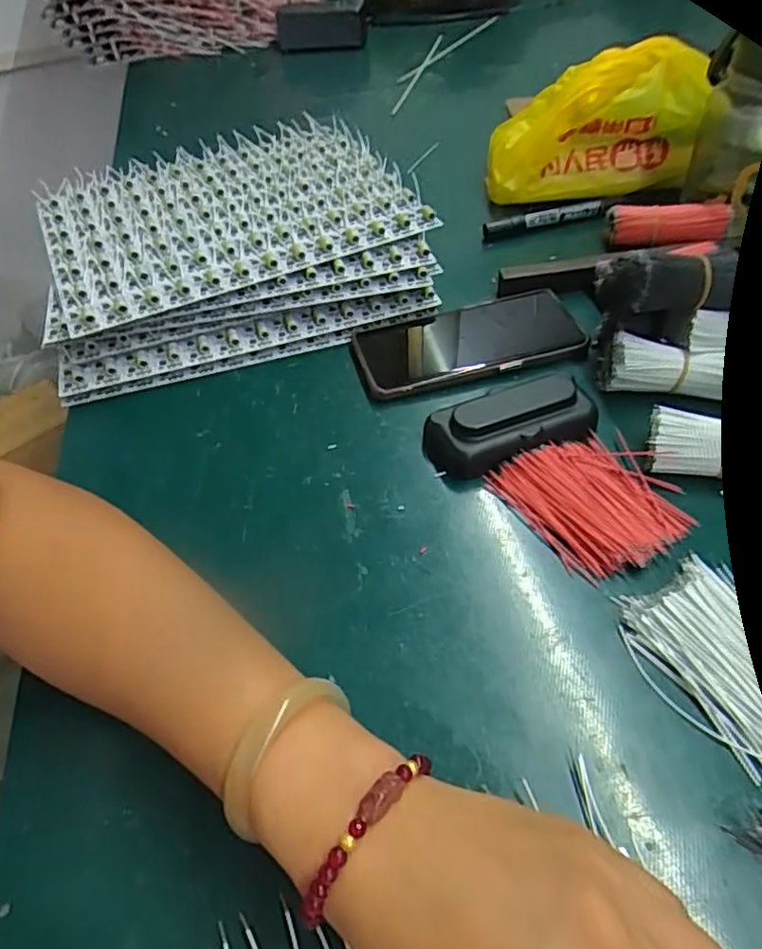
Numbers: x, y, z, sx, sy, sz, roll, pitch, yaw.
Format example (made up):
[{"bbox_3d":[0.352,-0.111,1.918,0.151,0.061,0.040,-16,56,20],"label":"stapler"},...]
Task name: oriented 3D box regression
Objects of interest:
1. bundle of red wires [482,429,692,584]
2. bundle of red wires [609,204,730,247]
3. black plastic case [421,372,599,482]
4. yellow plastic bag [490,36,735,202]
[{"bbox_3d":[0.124,0.013,0.358,0.081,0.014,0.093,-25,52,-17],"label":"bundle of red wires"},{"bbox_3d":[0.236,-0.206,0.506,0.088,0.023,0.031,10,51,13],"label":"bundle of red wires"},{"bbox_3d":[0.082,-0.030,0.387,0.104,0.031,0.041,-16,50,-9],"label":"black plastic case"},{"bbox_3d":[0.191,-0.313,0.557,0.188,0.110,0.070,11,51,14],"label":"yellow plastic bag"}]

